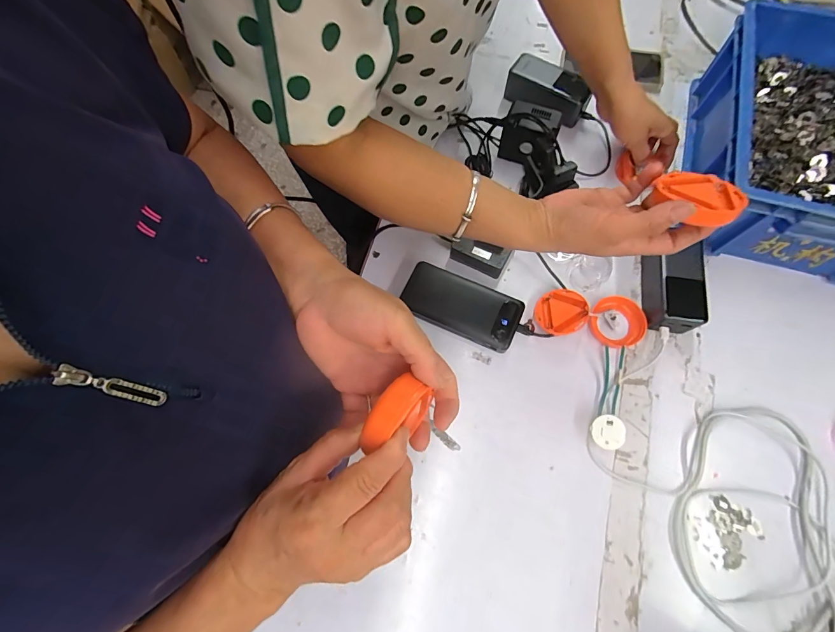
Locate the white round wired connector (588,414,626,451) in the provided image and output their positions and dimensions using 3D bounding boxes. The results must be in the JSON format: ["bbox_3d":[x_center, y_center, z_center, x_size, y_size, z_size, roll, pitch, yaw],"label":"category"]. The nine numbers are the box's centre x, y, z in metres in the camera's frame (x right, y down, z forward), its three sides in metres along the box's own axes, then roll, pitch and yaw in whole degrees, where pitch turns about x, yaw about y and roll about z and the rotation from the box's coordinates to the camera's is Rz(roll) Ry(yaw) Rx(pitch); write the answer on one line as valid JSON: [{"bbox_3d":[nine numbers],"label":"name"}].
[{"bbox_3d":[0.226,0.139,0.452,0.037,0.022,0.038,39,76,14],"label":"white round wired connector"}]

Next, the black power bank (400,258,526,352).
[{"bbox_3d":[0.058,-0.013,0.506,0.153,0.024,0.075,23,73,10],"label":"black power bank"}]

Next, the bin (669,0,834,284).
[{"bbox_3d":[0.548,-0.239,0.514,0.278,0.124,0.365,17,72,8],"label":"bin"}]

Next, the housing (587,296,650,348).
[{"bbox_3d":[0.265,0.007,0.497,0.066,0.018,0.070,-1,71,2],"label":"housing"}]

